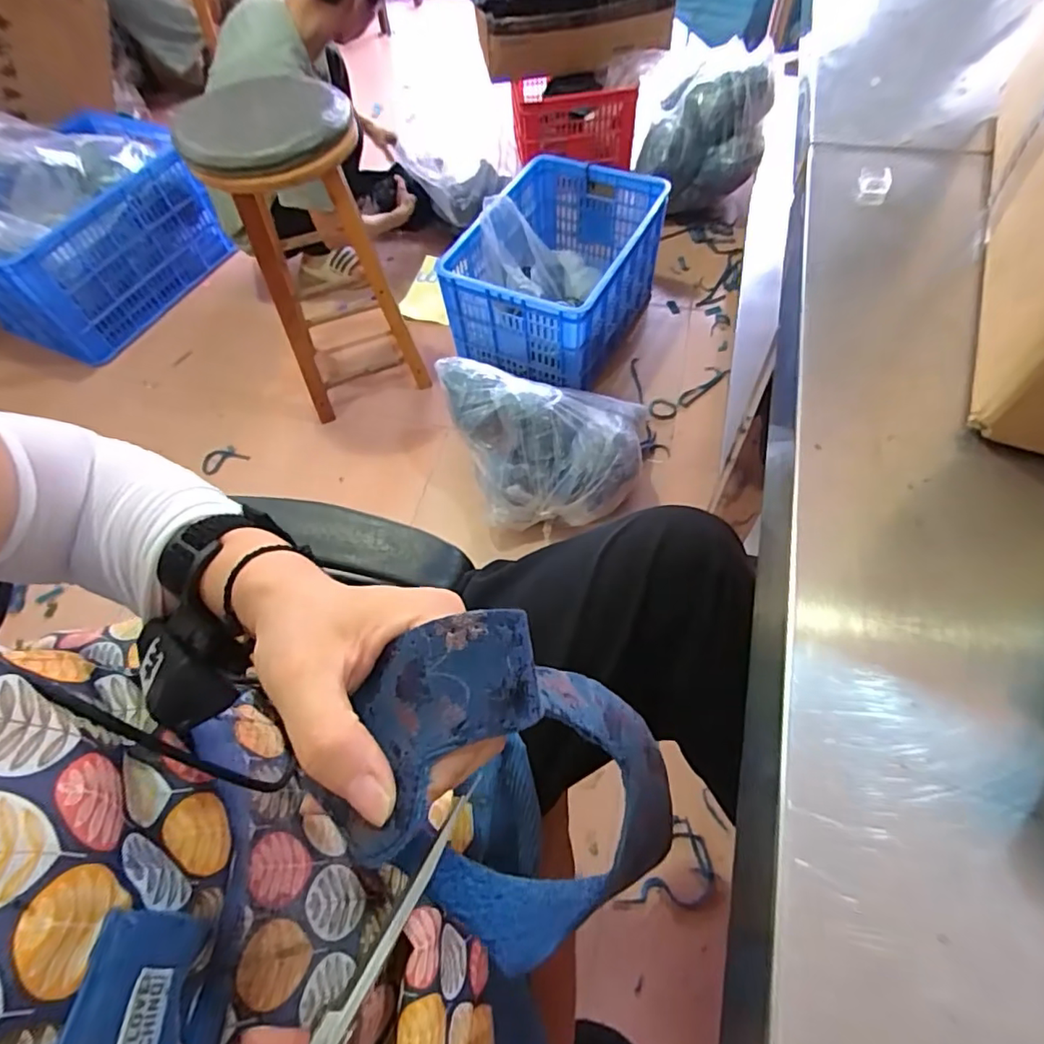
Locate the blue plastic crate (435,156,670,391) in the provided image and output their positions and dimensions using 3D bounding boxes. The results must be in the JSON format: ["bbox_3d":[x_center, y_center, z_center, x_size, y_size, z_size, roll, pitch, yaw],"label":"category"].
[{"bbox_3d":[0.079,-0.581,1.365,0.376,0.280,0.496,22,63,16],"label":"blue plastic crate"}]

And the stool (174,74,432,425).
[{"bbox_3d":[-0.415,-0.534,1.198,0.275,0.570,0.292,-21,60,-8],"label":"stool"}]

